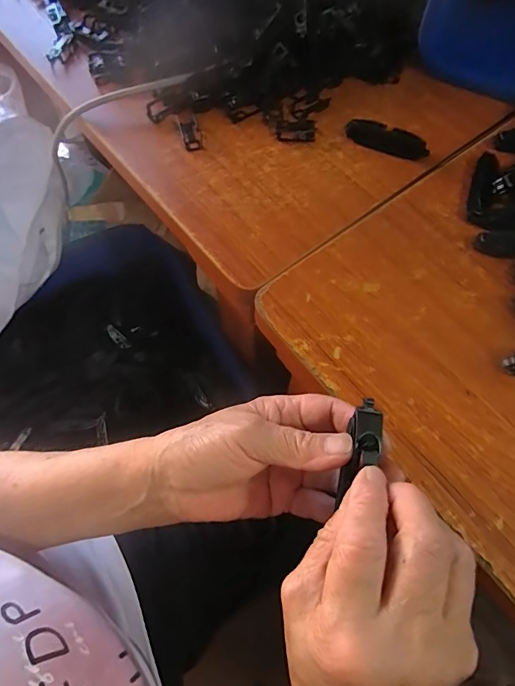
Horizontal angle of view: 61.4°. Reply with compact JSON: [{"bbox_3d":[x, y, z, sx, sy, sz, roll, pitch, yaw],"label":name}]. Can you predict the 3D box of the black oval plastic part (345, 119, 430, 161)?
[{"bbox_3d":[0.127,-0.200,0.424,0.080,0.018,0.018,20,68,8],"label":"black oval plastic part"}]

